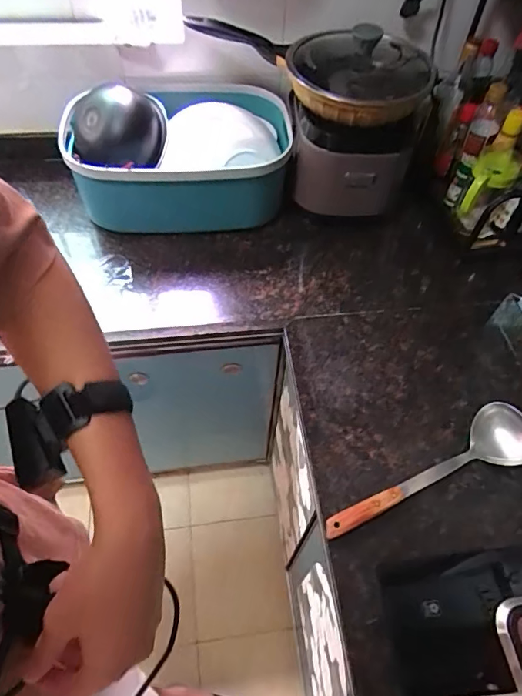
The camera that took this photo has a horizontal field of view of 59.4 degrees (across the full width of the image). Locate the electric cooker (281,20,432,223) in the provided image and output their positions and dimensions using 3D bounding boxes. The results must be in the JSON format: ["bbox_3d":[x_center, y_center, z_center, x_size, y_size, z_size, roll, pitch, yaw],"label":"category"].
[{"bbox_3d":[0.176,-0.422,0.872,0.242,0.275,0.263,17,57,9],"label":"electric cooker"}]

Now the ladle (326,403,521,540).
[{"bbox_3d":[0.239,0.178,0.638,0.328,0.061,0.085,-22,60,-17],"label":"ladle"}]

